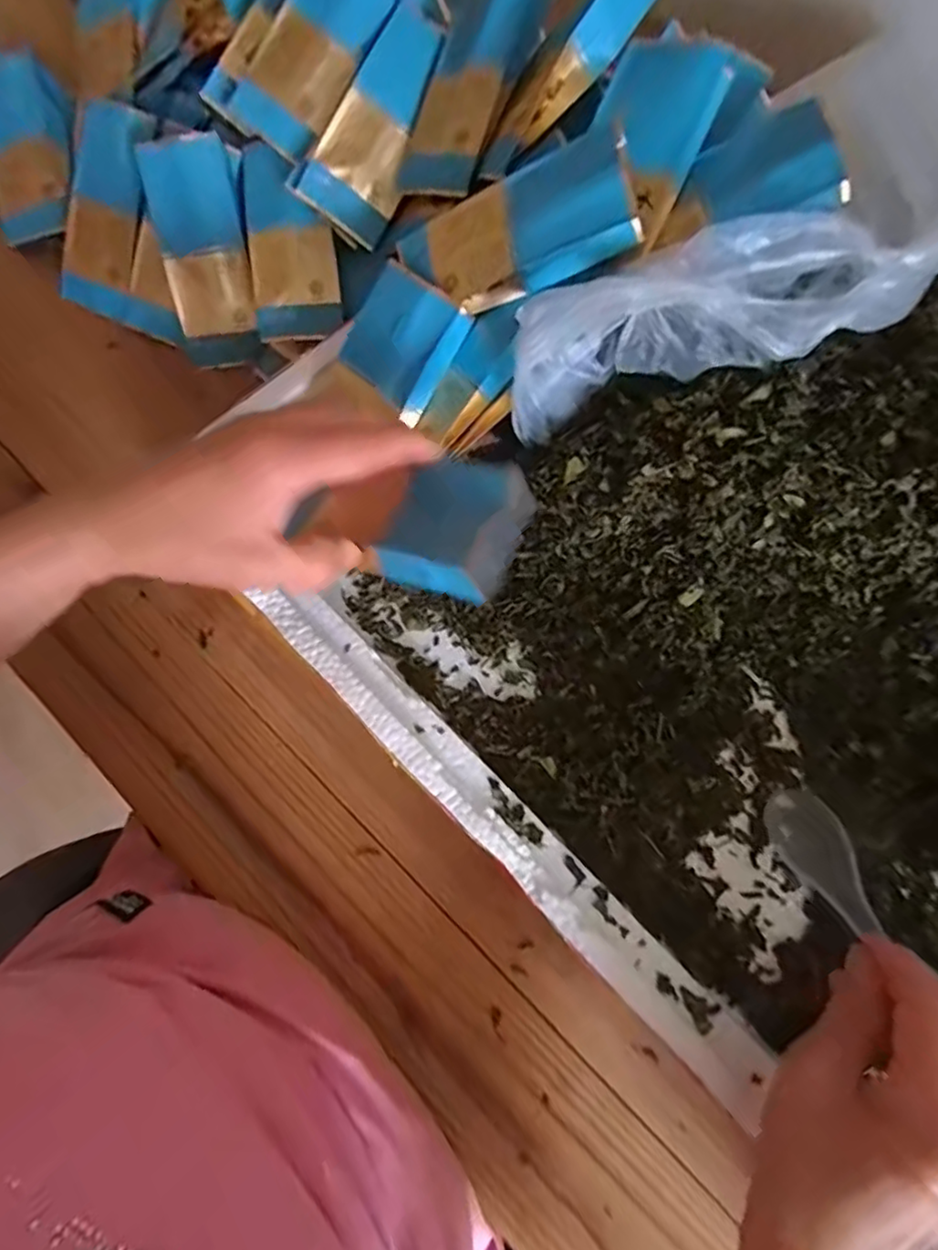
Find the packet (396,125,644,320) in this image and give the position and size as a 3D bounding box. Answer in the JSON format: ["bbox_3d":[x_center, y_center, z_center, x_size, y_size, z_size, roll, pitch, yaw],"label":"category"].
[{"bbox_3d":[0.022,-0.201,0.320,0.119,0.018,0.057,-13,88,27],"label":"packet"}]

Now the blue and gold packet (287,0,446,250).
[{"bbox_3d":[-0.054,-0.305,0.375,0.056,0.016,0.124,26,101,-26],"label":"blue and gold packet"}]

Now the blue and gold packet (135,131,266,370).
[{"bbox_3d":[-0.173,-0.239,0.402,0.055,0.019,0.125,-6,114,-3],"label":"blue and gold packet"}]

